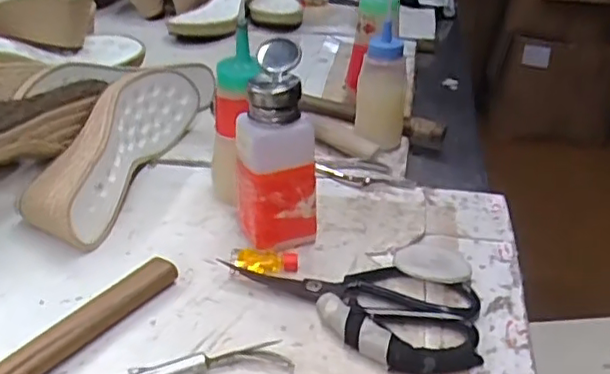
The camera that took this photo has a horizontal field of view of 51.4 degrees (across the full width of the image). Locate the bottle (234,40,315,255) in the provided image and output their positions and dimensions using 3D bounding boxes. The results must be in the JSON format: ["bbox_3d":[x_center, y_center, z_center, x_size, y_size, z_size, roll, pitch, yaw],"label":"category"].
[{"bbox_3d":[-0.025,-0.027,0.502,0.059,0.154,0.064,-5,31,-9],"label":"bottle"}]

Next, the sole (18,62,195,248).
[{"bbox_3d":[-0.178,-0.042,0.590,0.074,0.083,0.233,7,32,10],"label":"sole"}]

